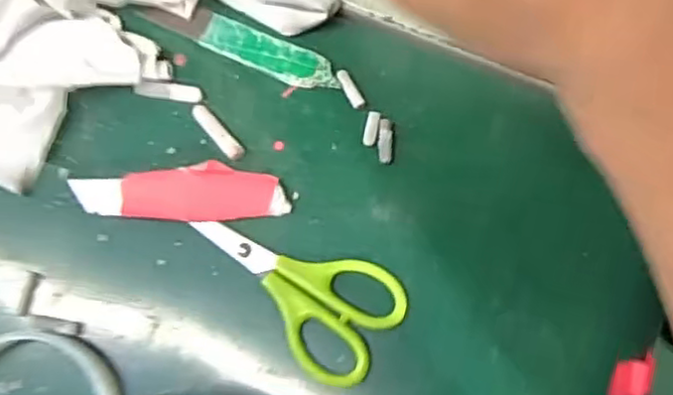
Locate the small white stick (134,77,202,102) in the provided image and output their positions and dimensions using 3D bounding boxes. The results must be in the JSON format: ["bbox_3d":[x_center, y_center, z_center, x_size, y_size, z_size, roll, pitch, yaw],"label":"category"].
[{"bbox_3d":[-0.086,-0.055,0.351,0.033,0.010,0.008,7,78,5],"label":"small white stick"}]

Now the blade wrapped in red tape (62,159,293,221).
[{"bbox_3d":[-0.076,-0.001,0.333,0.100,0.006,0.028,-6,94,0],"label":"blade wrapped in red tape"}]

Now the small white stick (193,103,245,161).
[{"bbox_3d":[-0.060,-0.033,0.346,0.008,0.006,0.034,-42,79,-6],"label":"small white stick"}]

